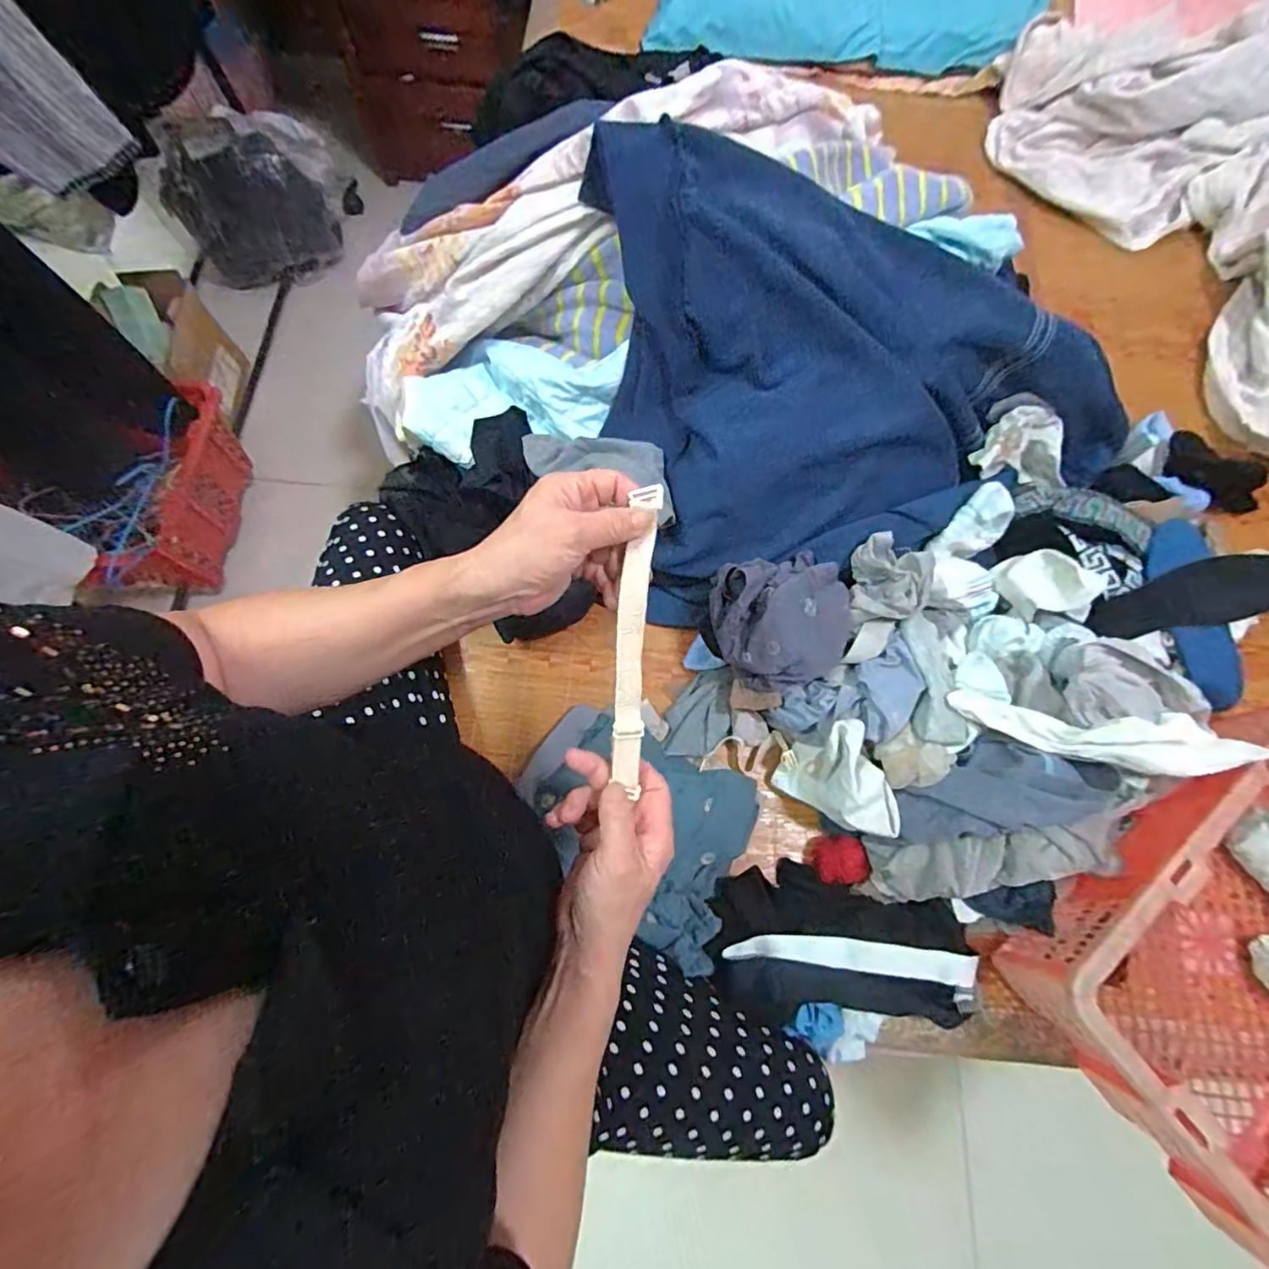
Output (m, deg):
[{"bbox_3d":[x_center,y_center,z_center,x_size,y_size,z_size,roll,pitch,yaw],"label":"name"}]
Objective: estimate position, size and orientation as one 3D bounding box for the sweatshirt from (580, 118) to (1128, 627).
[{"bbox_3d":[0.264,-0.286,0.597,0.622,0.274,0.381,-15,76,-5],"label":"sweatshirt"}]

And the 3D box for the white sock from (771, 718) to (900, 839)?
[{"bbox_3d":[0.210,0.158,0.581,0.087,0.090,0.107,-17,73,-8],"label":"white sock"}]

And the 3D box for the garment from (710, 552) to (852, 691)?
[{"bbox_3d":[0.154,-0.016,0.586,0.133,0.050,0.136,1,71,-2],"label":"garment"}]

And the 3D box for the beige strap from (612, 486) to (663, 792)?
[{"bbox_3d":[0.000,0.007,0.386,0.022,0.010,0.213,4,98,0],"label":"beige strap"}]

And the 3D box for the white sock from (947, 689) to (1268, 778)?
[{"bbox_3d":[0.447,0.092,0.533,0.252,0.084,0.073,9,74,22],"label":"white sock"}]

